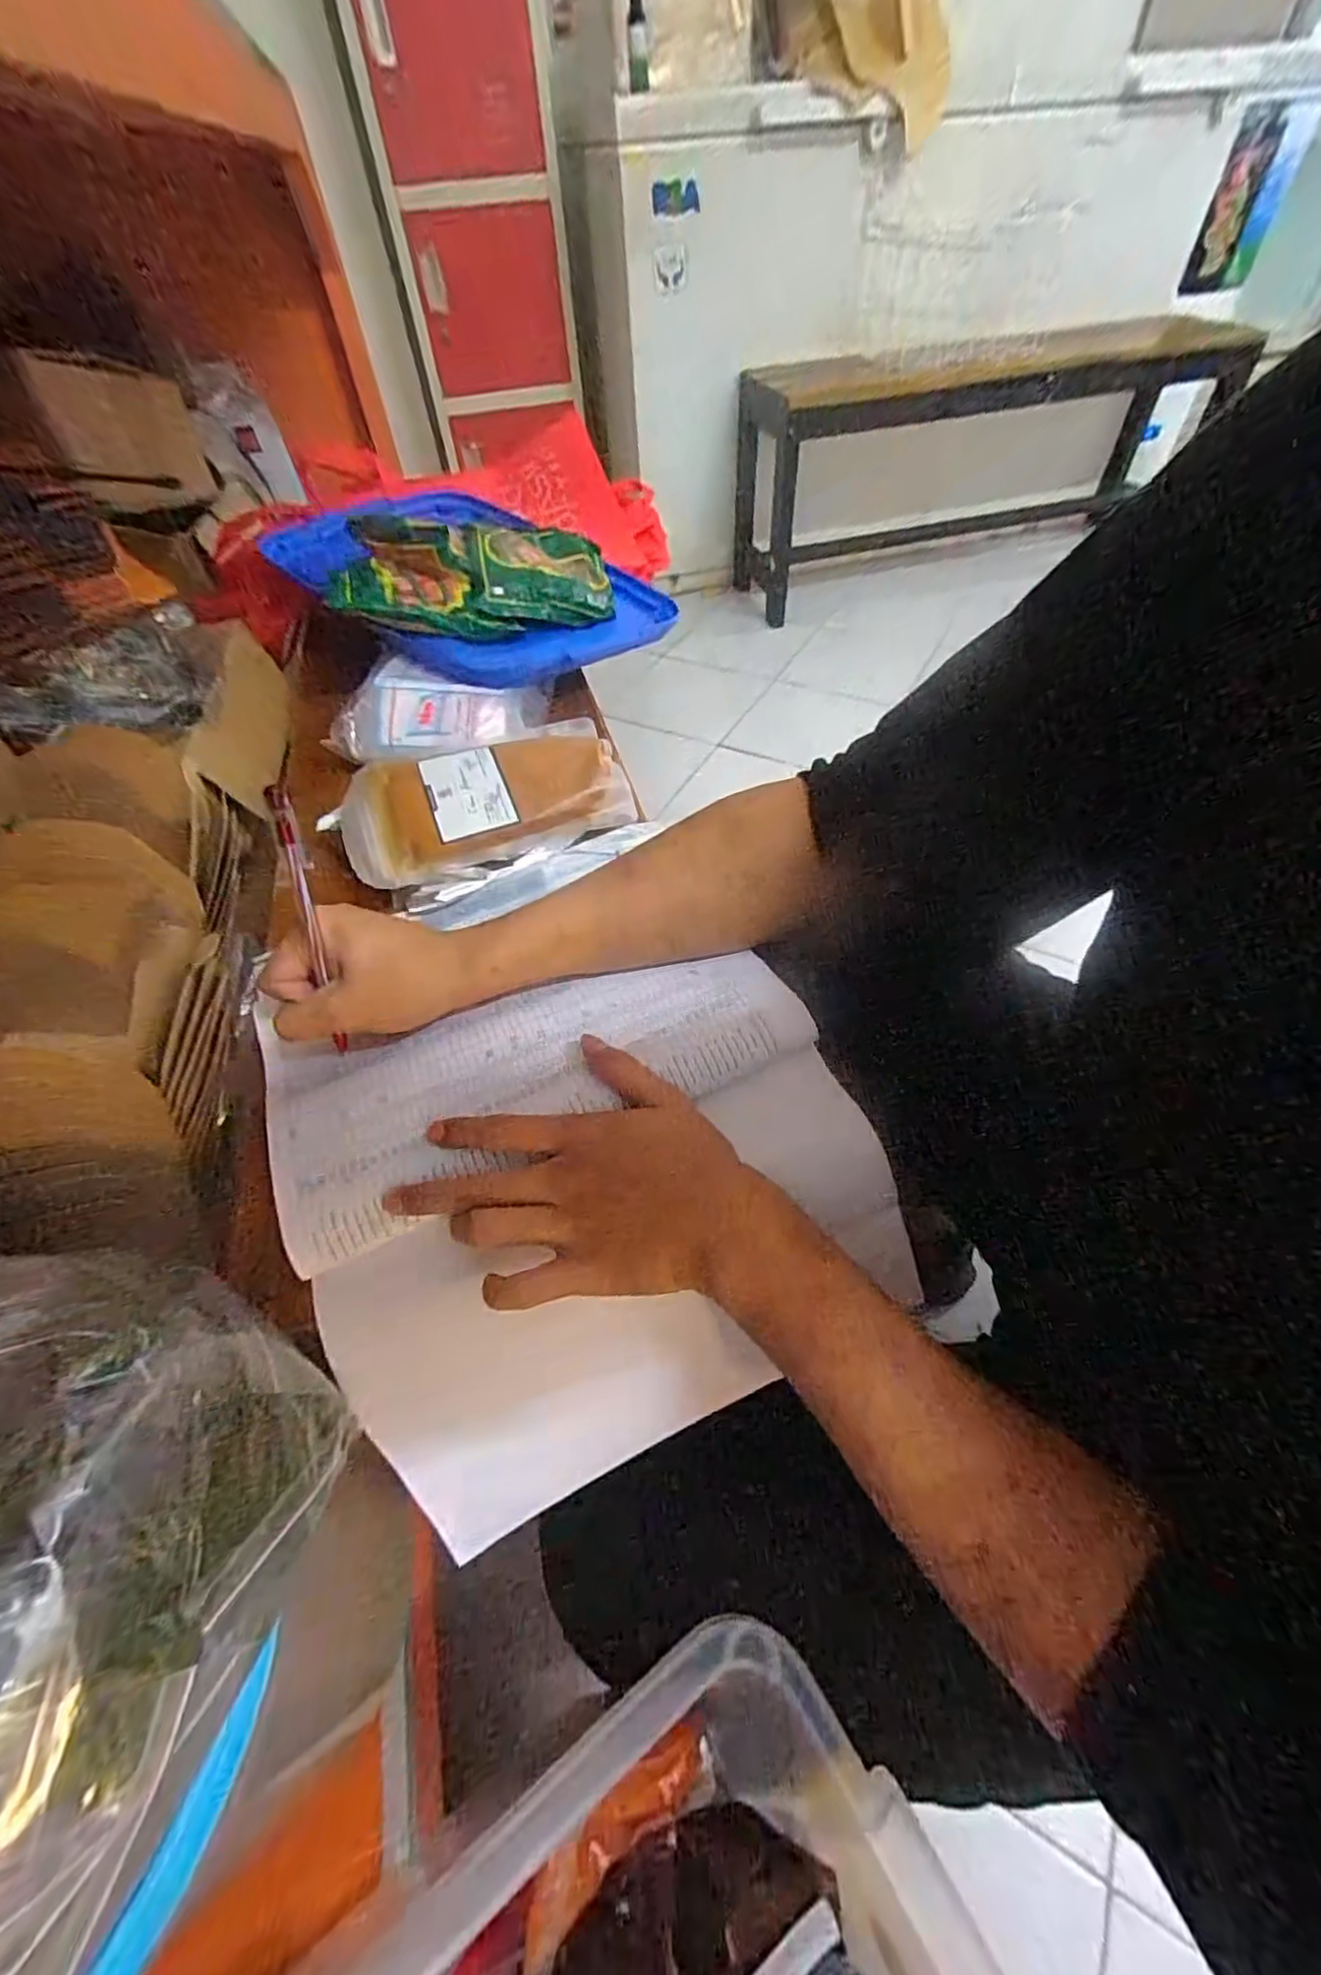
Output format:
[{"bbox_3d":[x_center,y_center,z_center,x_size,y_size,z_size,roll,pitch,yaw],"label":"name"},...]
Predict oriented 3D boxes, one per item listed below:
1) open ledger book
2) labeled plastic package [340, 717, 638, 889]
[{"bbox_3d":[-0.040,0.094,0.355,0.294,0.050,0.255,-22,54,-13],"label":"open ledger book"},{"bbox_3d":[-0.138,-0.152,0.516,0.212,0.032,0.135,-17,53,-9],"label":"labeled plastic package"}]

